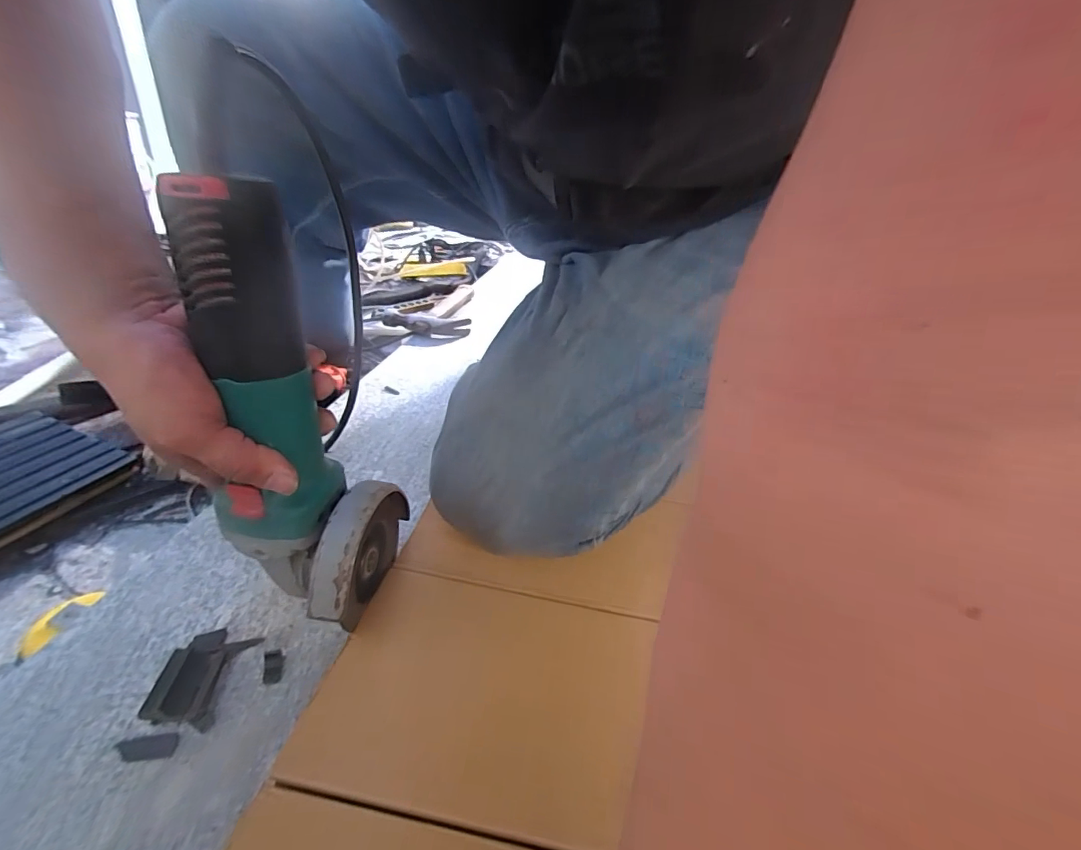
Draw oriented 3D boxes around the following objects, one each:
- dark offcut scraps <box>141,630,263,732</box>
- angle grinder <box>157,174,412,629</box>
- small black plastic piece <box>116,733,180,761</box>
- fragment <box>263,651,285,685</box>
[{"bbox_3d":[-0.214,0.156,0.305,0.036,0.019,0.064,5,30,-5],"label":"dark offcut scraps"},{"bbox_3d":[-0.147,0.006,0.287,0.101,0.269,0.075,-21,29,-30],"label":"angle grinder"},{"bbox_3d":[-0.225,0.183,0.275,0.032,0.004,0.013,2,31,-9],"label":"small black plastic piece"},{"bbox_3d":[-0.178,0.161,0.319,0.011,0.009,0.020,-3,32,-17],"label":"fragment"}]

